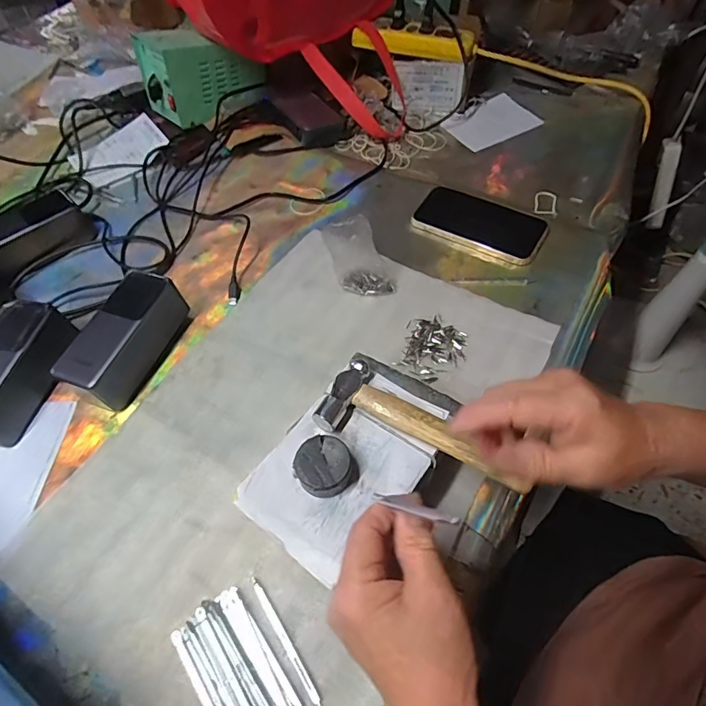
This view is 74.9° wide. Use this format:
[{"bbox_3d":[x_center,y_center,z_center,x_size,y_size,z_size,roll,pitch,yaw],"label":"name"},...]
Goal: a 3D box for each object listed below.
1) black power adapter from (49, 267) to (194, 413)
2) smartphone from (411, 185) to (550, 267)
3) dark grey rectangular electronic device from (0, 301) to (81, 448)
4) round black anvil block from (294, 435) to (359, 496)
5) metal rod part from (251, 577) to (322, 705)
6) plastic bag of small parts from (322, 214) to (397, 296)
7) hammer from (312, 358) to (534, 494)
[{"bbox_3d":[-0.218,-0.013,0.453,0.058,0.056,0.129,21,60,17],"label":"black power adapter"},{"bbox_3d":[0.149,-0.154,0.551,0.152,0.018,0.075,27,62,20],"label":"smartphone"},{"bbox_3d":[-0.322,0.018,0.436,0.061,0.056,0.132,12,58,12],"label":"dark grey rectangular electronic device"},{"bbox_3d":[-0.019,0.079,0.320,0.040,0.018,0.039,-2,56,2],"label":"round black anvil block"},{"bbox_3d":[-0.048,0.200,0.324,0.007,0.008,0.091,-32,60,-17],"label":"metal rod part"},{"bbox_3d":[0.006,-0.097,0.481,0.049,0.095,0.030,3,55,32],"label":"plastic bag of small parts"},{"bbox_3d":[0.052,0.055,0.334,0.151,0.018,0.056,21,60,17],"label":"hammer"}]

